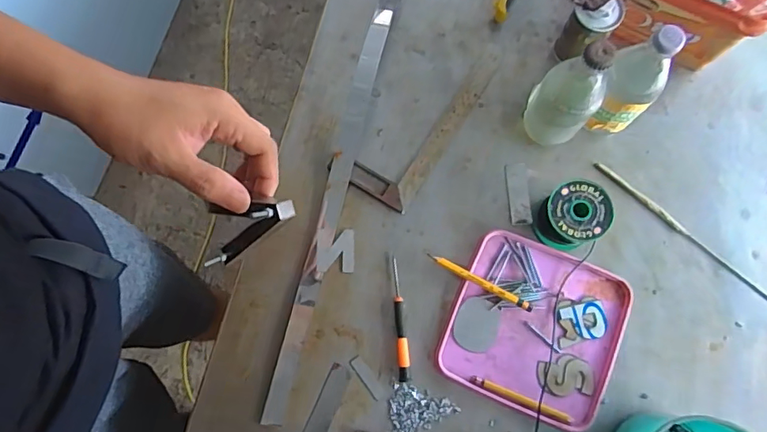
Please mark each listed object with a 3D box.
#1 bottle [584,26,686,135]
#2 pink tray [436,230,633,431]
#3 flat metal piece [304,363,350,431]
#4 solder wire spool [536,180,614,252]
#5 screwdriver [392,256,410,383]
[{"bbox_3d":[0.268,-0.145,0.539,0.059,0.174,0.057,9,78,4],"label":"bottle"},{"bbox_3d":[0.175,0.128,0.568,0.186,0.009,0.185,22,79,6],"label":"pink tray"},{"bbox_3d":[-0.072,0.234,0.557,0.024,0.006,0.125,24,78,4],"label":"flat metal piece"},{"bbox_3d":[0.217,0.001,0.566,0.071,0.064,0.068,0,78,2],"label":"solder wire spool"},{"bbox_3d":[0.021,0.121,0.572,0.013,0.013,0.140,-4,78,1],"label":"screwdriver"}]

